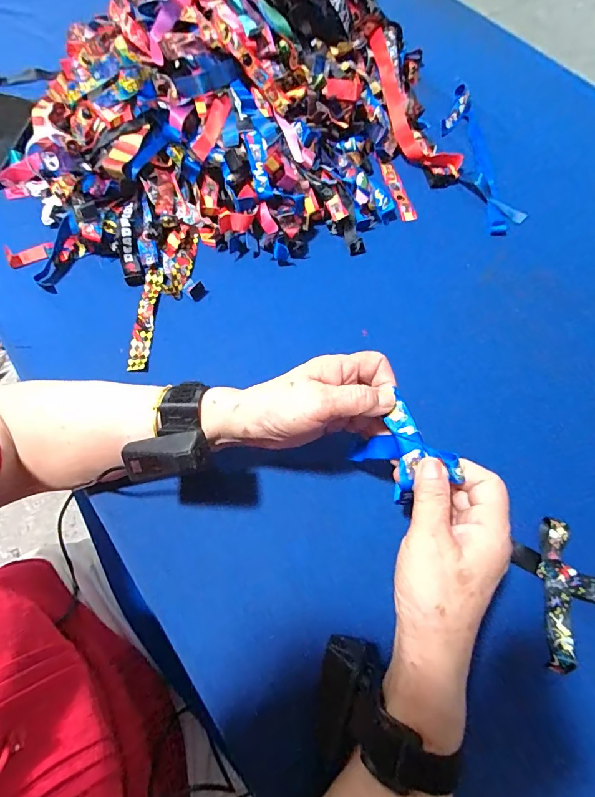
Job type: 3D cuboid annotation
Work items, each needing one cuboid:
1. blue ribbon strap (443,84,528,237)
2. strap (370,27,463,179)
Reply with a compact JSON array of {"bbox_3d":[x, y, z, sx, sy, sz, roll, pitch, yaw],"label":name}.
[{"bbox_3d":[0.261,-0.354,0.576,0.072,0.015,0.286,-7,68,-6],"label":"blue ribbon strap"},{"bbox_3d":[0.159,-0.427,0.578,0.057,0.022,0.253,-21,82,-11],"label":"strap"}]

